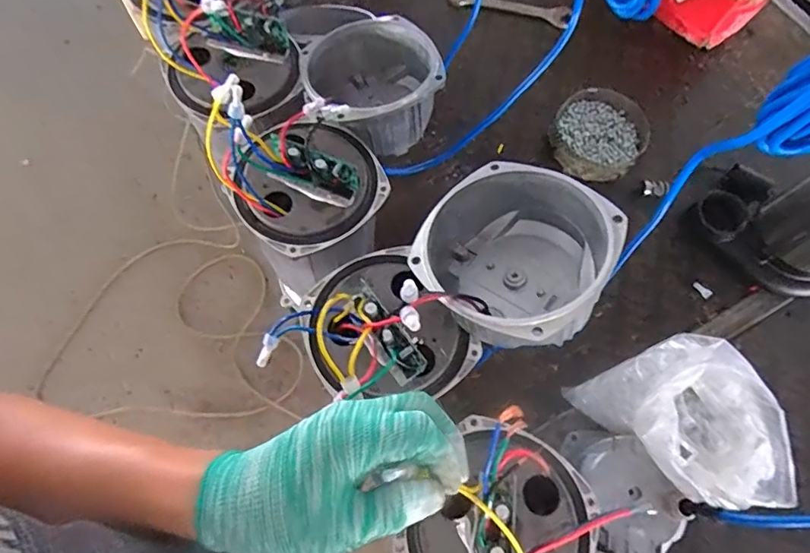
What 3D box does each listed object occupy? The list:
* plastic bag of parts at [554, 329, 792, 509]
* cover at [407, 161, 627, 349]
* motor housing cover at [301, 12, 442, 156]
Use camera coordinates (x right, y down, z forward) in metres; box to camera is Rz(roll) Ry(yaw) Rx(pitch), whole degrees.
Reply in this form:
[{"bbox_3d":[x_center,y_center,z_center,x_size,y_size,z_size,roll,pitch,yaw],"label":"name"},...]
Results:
[{"bbox_3d":[0.299,0.162,0.518,0.149,0.170,0.174,-19,70,-10],"label":"plastic bag of parts"},{"bbox_3d":[0.085,-0.008,0.378,0.139,0.085,0.134,24,68,28],"label":"cover"},{"bbox_3d":[-0.032,-0.194,0.503,0.129,0.083,0.134,-28,72,-13],"label":"motor housing cover"}]

